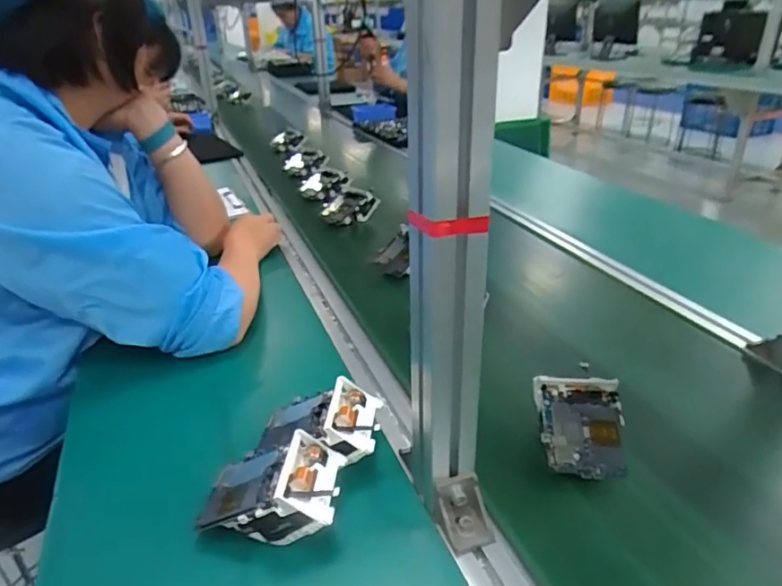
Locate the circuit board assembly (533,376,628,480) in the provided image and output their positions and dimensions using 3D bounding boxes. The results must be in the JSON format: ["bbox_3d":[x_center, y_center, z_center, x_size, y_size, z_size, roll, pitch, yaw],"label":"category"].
[{"bbox_3d":[0.179,0.123,0.505,0.075,0.011,0.095,-3,56,6],"label":"circuit board assembly"}]

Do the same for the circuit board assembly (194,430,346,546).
[{"bbox_3d":[-0.100,0.167,0.452,0.112,0.060,0.073,0,28,4],"label":"circuit board assembly"}]

